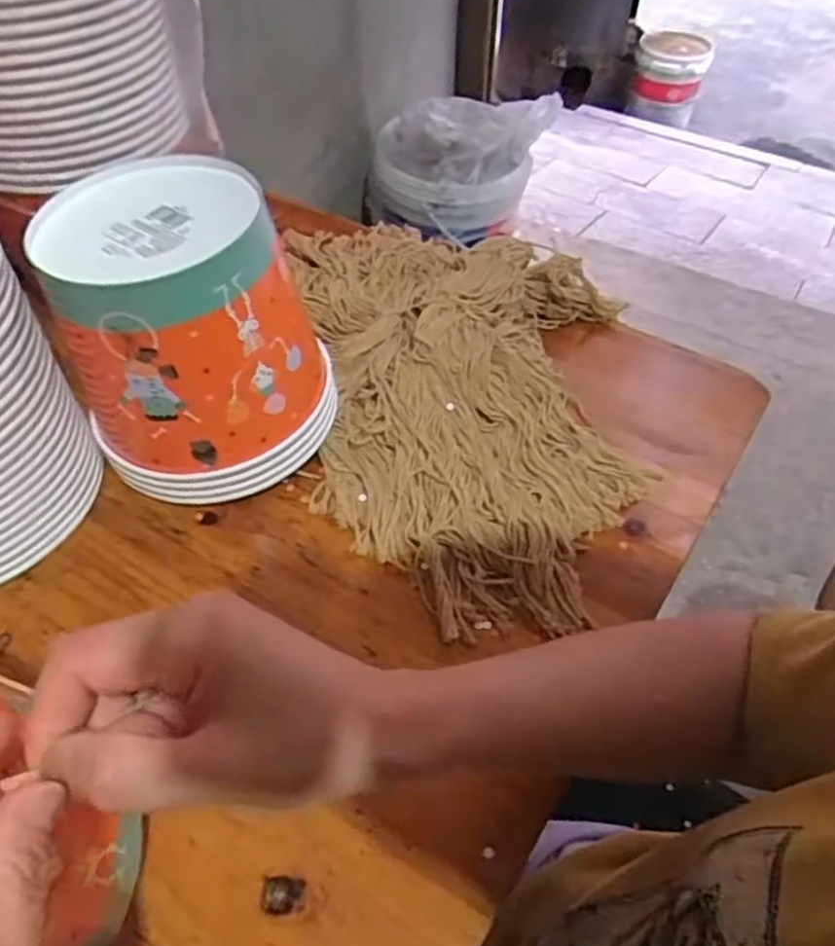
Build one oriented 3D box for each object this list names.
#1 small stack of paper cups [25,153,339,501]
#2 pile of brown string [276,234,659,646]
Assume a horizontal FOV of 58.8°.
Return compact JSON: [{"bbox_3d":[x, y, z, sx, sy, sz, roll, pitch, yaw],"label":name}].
[{"bbox_3d":[-0.139,-0.088,0.477,0.144,0.165,0.143,-17,52,-14],"label":"small stack of paper cups"},{"bbox_3d":[0.038,-0.078,0.547,0.237,0.049,0.404,-6,51,-6],"label":"pile of brown string"}]

